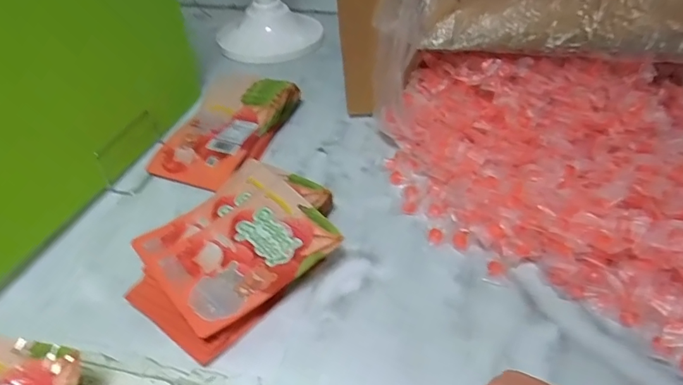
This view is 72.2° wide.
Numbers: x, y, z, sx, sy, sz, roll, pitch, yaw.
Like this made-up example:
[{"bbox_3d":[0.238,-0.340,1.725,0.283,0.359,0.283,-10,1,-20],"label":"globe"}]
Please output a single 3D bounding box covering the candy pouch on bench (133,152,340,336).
[{"bbox_3d":[-0.143,0.061,0.634,0.215,0.026,0.205,-33,51,-28],"label":"candy pouch on bench"}]

